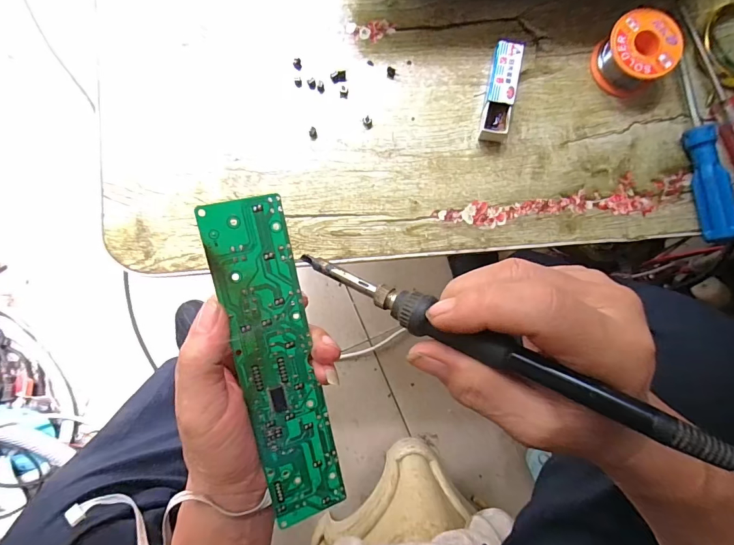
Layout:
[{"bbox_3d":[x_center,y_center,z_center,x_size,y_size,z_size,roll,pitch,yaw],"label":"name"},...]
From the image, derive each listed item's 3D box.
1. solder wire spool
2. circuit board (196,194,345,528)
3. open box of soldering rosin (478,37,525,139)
[{"bbox_3d":[0.212,-0.174,0.306,0.050,0.031,0.051,0,89,-2],"label":"solder wire spool"},{"bbox_3d":[-0.053,0.059,0.236,0.045,0.004,0.202,-15,102,-20],"label":"circuit board"},{"bbox_3d":[0.107,-0.144,0.309,0.022,0.022,0.074,7,89,-2],"label":"open box of soldering rosin"}]

